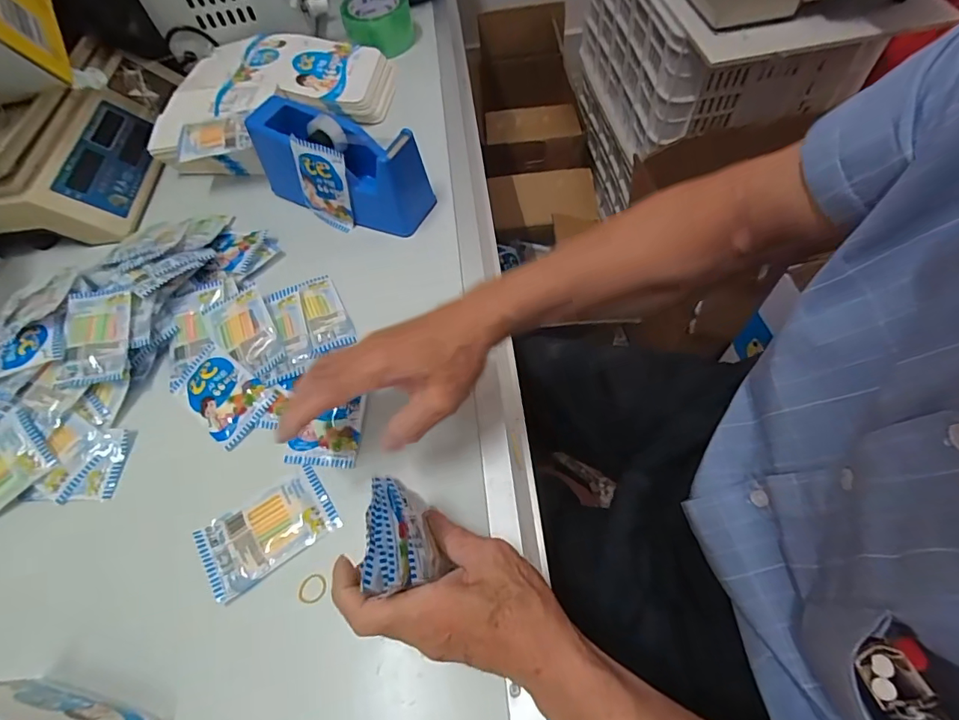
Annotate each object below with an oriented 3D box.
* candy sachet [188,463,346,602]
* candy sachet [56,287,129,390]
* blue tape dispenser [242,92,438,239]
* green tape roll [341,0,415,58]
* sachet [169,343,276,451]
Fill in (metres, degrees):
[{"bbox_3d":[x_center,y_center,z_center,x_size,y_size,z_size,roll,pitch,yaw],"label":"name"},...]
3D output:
[{"bbox_3d":[-0.171,0.136,0.377,0.101,0.007,0.062,-33,63,-12],"label":"candy sachet"},{"bbox_3d":[-0.371,-0.028,0.455,0.059,0.018,0.107,-11,62,-2],"label":"candy sachet"},{"bbox_3d":[-0.156,-0.213,0.525,0.199,0.094,0.073,21,65,16],"label":"blue tape dispenser"},{"bbox_3d":[-0.160,-0.531,0.732,0.098,0.056,0.097,-3,61,5],"label":"green tape roll"},{"bbox_3d":[-0.247,0.031,0.443,0.104,0.015,0.062,30,68,21],"label":"sachet"}]

